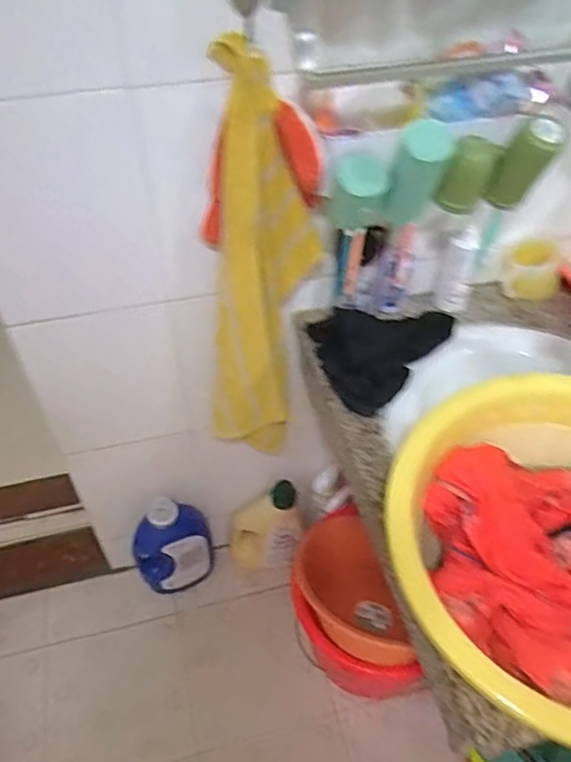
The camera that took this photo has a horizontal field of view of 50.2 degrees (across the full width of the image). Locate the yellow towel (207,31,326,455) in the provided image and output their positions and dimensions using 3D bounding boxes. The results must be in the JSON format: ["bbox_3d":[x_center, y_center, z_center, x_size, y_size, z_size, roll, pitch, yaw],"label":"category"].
[{"bbox_3d":[-0.040,-0.134,0.955,0.174,0.681,0.065,1,47,-1],"label":"yellow towel"}]

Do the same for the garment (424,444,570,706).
[{"bbox_3d":[0.297,0.202,0.651,0.255,0.077,0.264,1,47,-1],"label":"garment"}]

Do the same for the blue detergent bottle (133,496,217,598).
[{"bbox_3d":[-0.259,0.377,1.414,0.163,0.319,0.109,7,47,4],"label":"blue detergent bottle"}]

